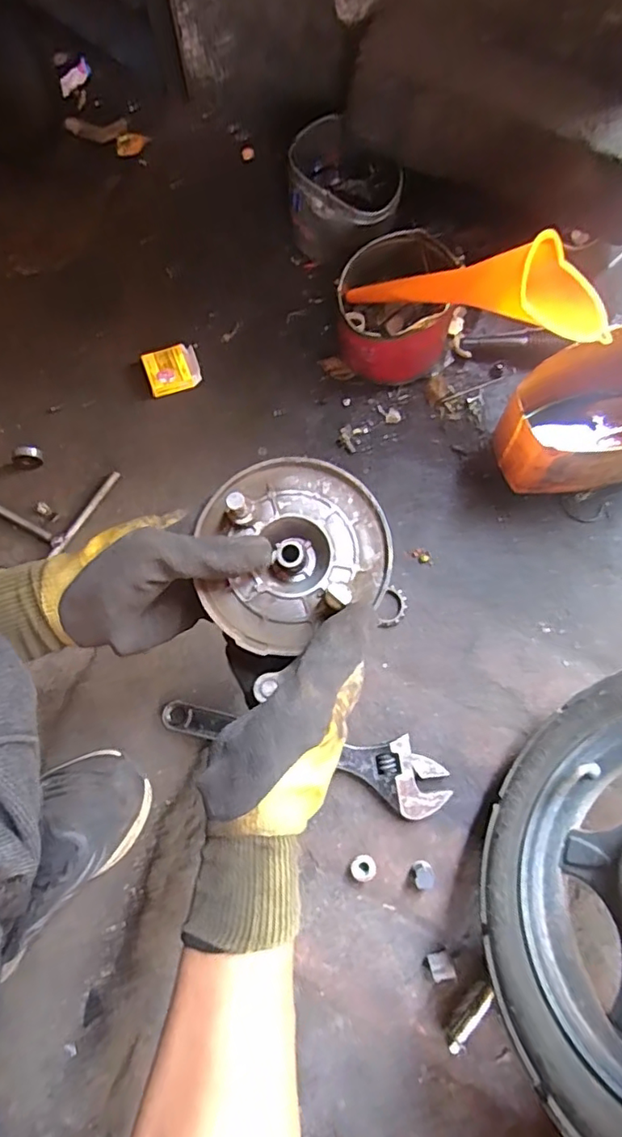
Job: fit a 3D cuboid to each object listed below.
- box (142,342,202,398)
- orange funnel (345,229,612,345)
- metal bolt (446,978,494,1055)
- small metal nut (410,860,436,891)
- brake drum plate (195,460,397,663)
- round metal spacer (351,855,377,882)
[{"bbox_3d":[-0.155,-0.221,0.641,0.056,0.028,0.046,-18,80,-2],"label":"box"},{"bbox_3d":[0.153,-0.272,0.570,0.257,0.101,0.069,23,79,40],"label":"orange funnel"},{"bbox_3d":[0.141,0.400,0.513,0.016,0.016,0.061,35,82,7],"label":"metal bolt"},{"bbox_3d":[0.105,0.288,0.537,0.022,0.017,0.021,0,80,1],"label":"small metal nut"},{"bbox_3d":[-0.014,-0.013,0.380,0.125,0.029,0.115,0,80,1],"label":"brake drum plate"},{"bbox_3d":[0.050,0.286,0.543,0.024,0.011,0.022,0,80,1],"label":"round metal spacer"}]

